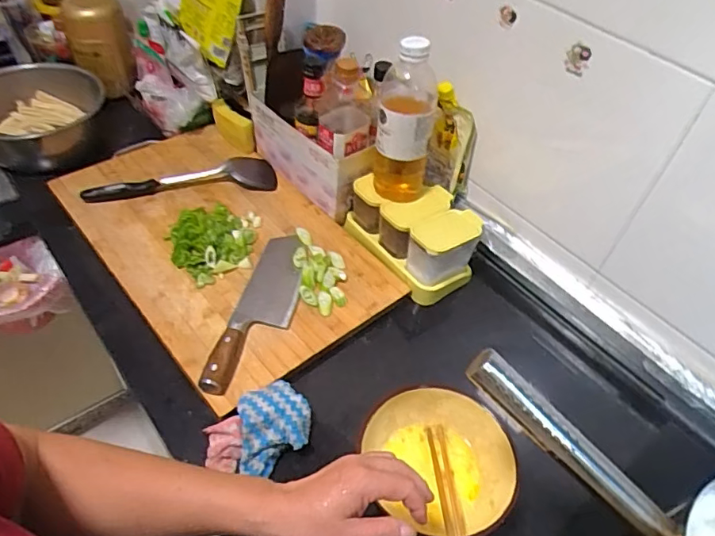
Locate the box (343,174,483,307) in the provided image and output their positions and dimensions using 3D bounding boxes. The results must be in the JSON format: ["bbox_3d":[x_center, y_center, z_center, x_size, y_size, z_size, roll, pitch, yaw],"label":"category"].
[{"bbox_3d":[0.090,-0.065,0.860,0.128,0.088,0.212,-26,56,-26],"label":"box"}]

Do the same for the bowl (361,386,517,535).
[{"bbox_3d":[0.101,0.222,0.614,0.157,0.059,0.167,3,48,-3],"label":"bowl"}]

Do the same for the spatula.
[{"bbox_3d":[-0.302,-0.160,0.937,0.318,0.032,0.083,-7,49,-12],"label":"spatula"}]

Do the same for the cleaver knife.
[{"bbox_3d":[-0.131,0.051,0.772,0.079,0.026,0.291,12,48,5],"label":"cleaver knife"}]

